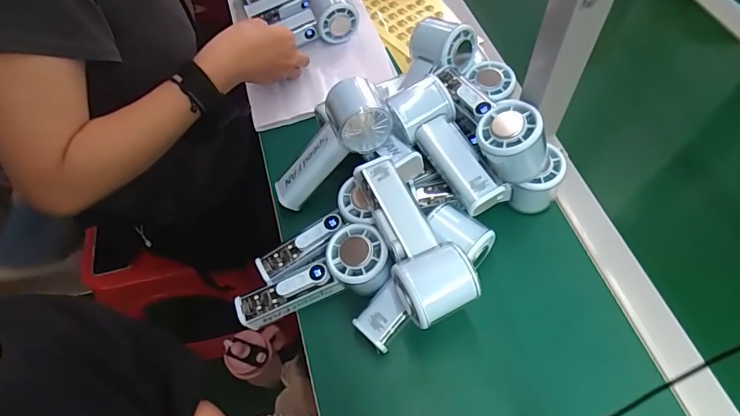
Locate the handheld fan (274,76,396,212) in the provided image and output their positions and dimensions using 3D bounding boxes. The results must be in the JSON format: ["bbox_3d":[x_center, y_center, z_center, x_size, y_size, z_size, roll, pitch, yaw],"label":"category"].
[{"bbox_3d":[-0.048,-0.064,0.464,0.149,0.055,0.058,-43,58,23],"label":"handheld fan"}]

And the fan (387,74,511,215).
[{"bbox_3d":[0.076,-0.061,0.452,0.066,0.054,0.148,-27,75,-12],"label":"fan"}]

